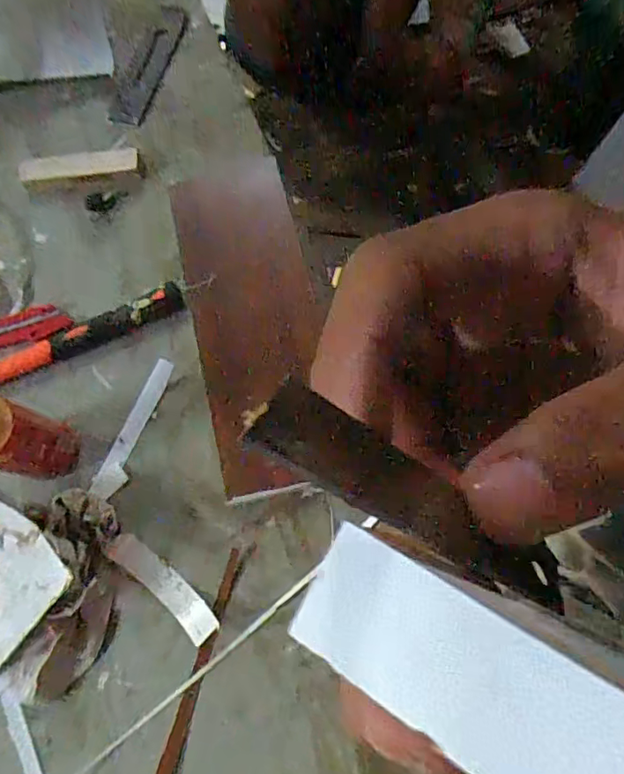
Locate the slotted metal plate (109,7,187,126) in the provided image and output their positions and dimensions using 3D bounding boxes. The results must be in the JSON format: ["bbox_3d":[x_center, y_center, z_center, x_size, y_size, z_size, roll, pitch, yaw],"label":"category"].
[{"bbox_3d":[-0.190,-0.376,0.645,0.037,0.011,0.173,22,75,-14],"label":"slotted metal plate"}]

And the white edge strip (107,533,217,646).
[{"bbox_3d":[-0.128,0.169,0.471,0.115,0.018,0.028,39,79,13],"label":"white edge strip"}]

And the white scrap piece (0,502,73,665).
[{"bbox_3d":[-0.265,0.160,0.466,0.106,0.004,0.130,47,107,17],"label":"white scrap piece"}]

